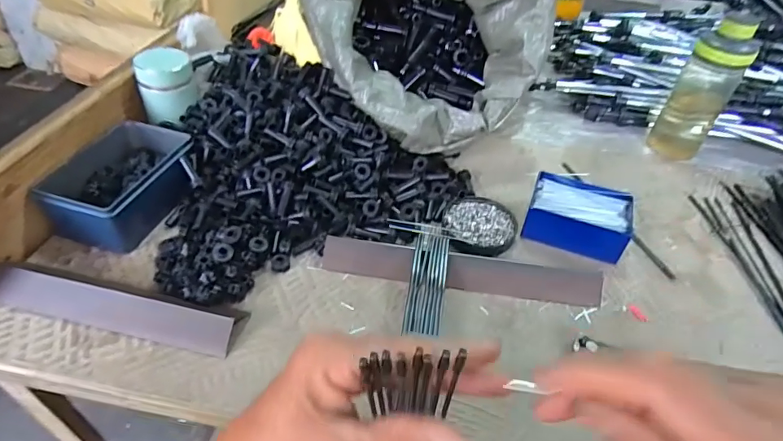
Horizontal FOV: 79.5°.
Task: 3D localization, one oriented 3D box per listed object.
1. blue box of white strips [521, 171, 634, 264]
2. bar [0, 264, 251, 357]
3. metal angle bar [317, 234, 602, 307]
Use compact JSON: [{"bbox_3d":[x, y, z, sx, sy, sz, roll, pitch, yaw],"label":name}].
[{"bbox_3d":[0.214,-0.005,0.543,0.109,0.040,0.084,18,45,14],"label":"blue box of white strips"},{"bbox_3d":[-0.254,0.074,0.426,0.247,0.026,0.047,11,44,7],"label":"bar"},{"bbox_3d":[0.071,0.051,0.481,0.279,0.023,0.034,7,44,4],"label":"metal angle bar"}]

